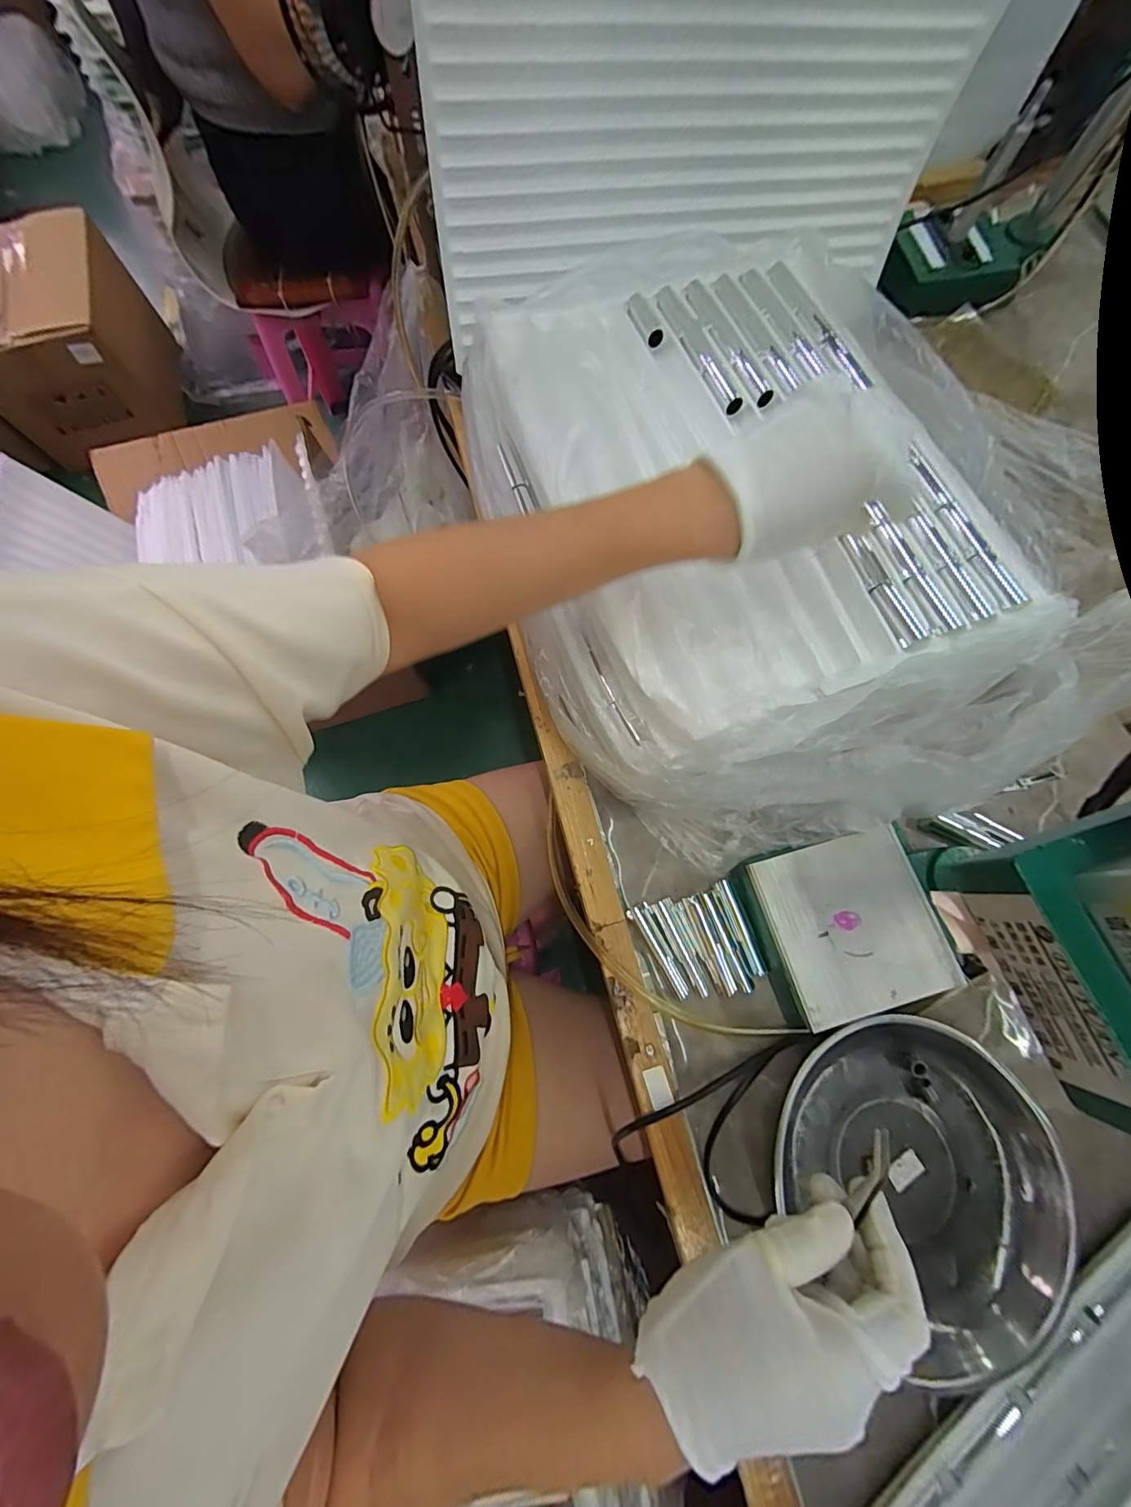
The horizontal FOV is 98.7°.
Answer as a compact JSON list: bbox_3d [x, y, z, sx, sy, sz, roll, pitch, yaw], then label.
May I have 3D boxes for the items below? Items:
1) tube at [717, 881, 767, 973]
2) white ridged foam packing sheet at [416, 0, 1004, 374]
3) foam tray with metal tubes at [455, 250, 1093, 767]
[{"bbox_3d":[0.144,0.142,0.398,0.012,0.007,0.077,-19,75,-6],"label":"tube"},{"bbox_3d":[0.129,-0.541,0.402,0.489,0.282,0.048,-13,73,-9],"label":"white ridged foam packing sheet"},{"bbox_3d":[0.125,-0.226,0.399,0.363,0.081,0.421,-16,74,-5],"label":"foam tray with metal tubes"}]

